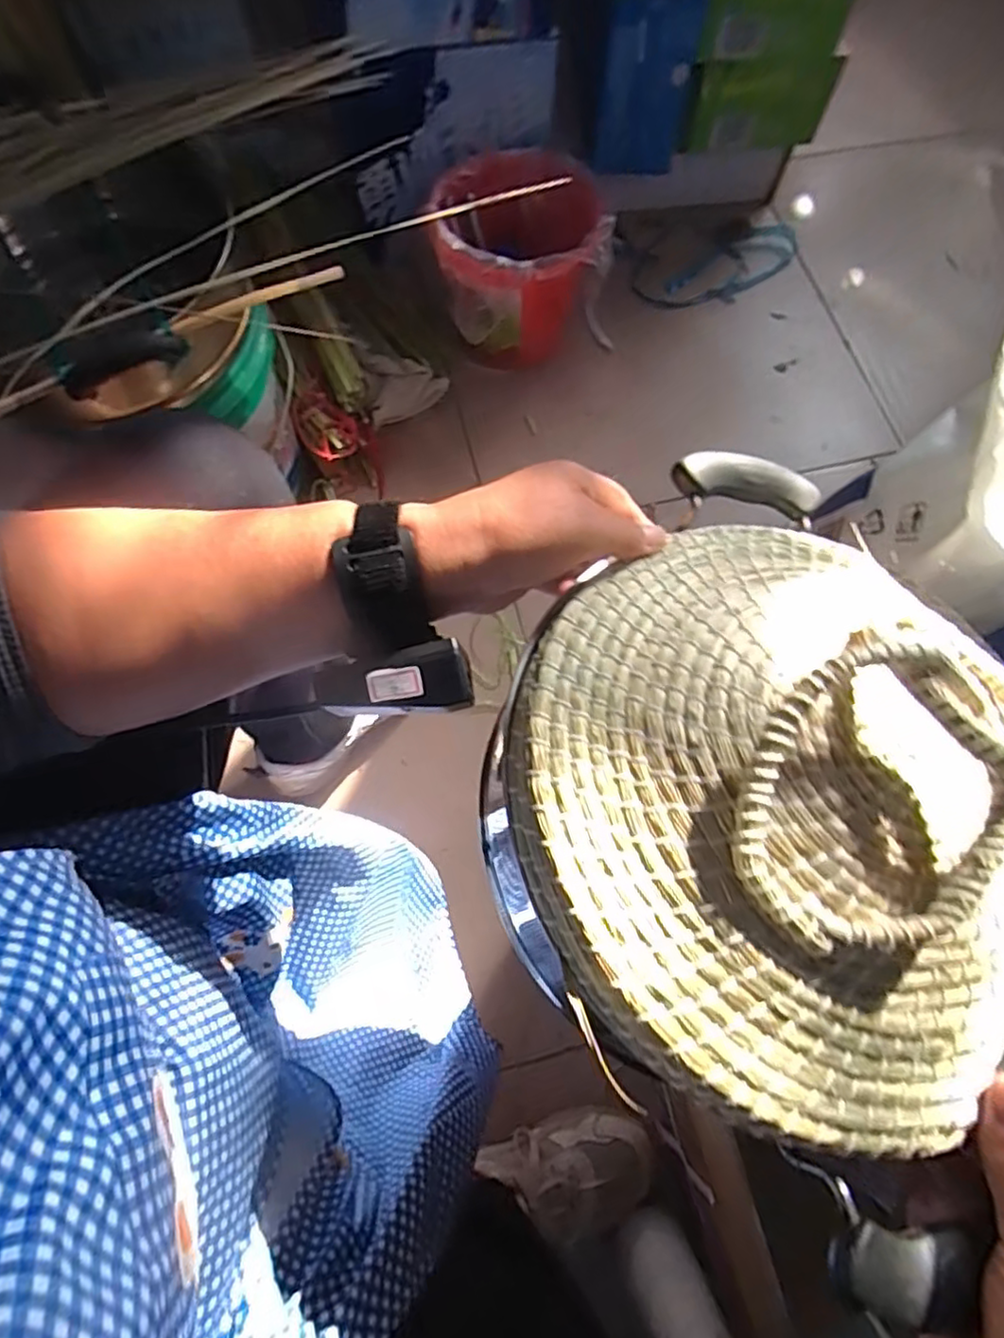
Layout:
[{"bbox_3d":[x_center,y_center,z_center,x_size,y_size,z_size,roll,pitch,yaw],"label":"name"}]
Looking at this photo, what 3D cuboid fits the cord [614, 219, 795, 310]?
[{"bbox_3d":[0.333,-0.649,1.039,0.286,0.014,0.160,-10,72,-4],"label":"cord"}]

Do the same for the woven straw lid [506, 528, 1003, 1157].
[{"bbox_3d":[0.127,0.046,0.268,0.236,0.088,0.248,0,72,-1],"label":"woven straw lid"}]

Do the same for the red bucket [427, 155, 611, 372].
[{"bbox_3d":[0.019,-0.541,0.896,0.211,0.197,0.221,1,72,-1],"label":"red bucket"}]

